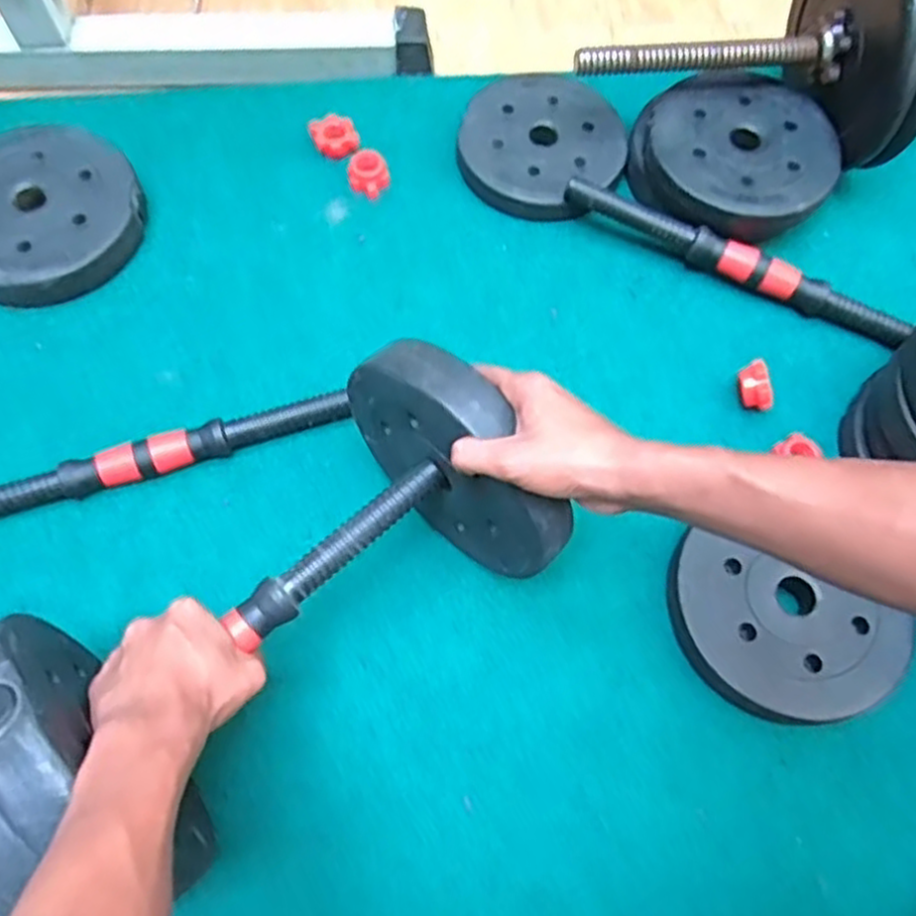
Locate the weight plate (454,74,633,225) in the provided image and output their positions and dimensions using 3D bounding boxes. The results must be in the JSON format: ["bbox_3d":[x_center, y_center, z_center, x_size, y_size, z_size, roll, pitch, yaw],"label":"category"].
[{"bbox_3d":[0.090,-0.323,0.785,0.162,0.042,0.170,1,66,-1],"label":"weight plate"}]

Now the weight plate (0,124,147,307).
[{"bbox_3d":[-0.405,-0.240,0.732,0.188,0.048,0.203,1,66,-1],"label":"weight plate"}]

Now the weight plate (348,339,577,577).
[{"bbox_3d":[0.000,0.004,0.537,0.048,0.170,0.184,-39,71,-16],"label":"weight plate"}]

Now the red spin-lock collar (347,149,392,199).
[{"bbox_3d":[-0.091,-0.289,0.769,0.041,0.027,0.038,1,66,-1],"label":"red spin-lock collar"}]

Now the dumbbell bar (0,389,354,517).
[{"bbox_3d":[-0.270,0.007,0.632,0.365,0.038,0.028,-17,68,-9],"label":"dumbbell bar"}]

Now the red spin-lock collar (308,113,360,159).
[{"bbox_3d":[-0.129,-0.335,0.786,0.046,0.022,0.042,1,66,-1],"label":"red spin-lock collar"}]

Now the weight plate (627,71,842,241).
[{"bbox_3d":[0.273,-0.293,0.748,0.188,0.054,0.175,-9,73,-1],"label":"weight plate"}]

